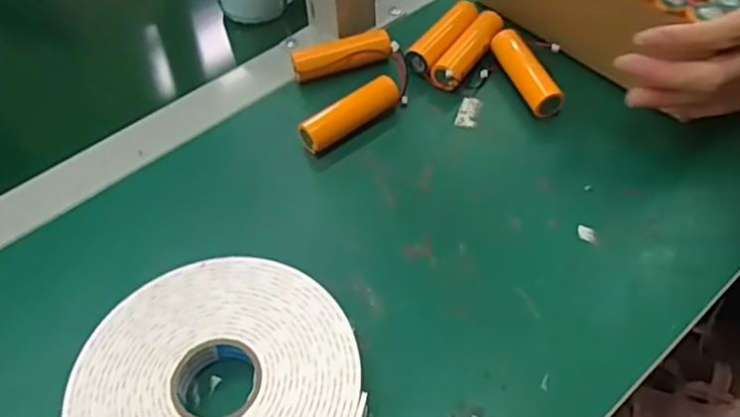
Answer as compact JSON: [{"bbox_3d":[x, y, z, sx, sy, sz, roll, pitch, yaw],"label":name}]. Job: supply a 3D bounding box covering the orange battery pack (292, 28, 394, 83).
[{"bbox_3d":[-0.021,-0.109,0.450,0.072,0.023,0.021,-13,53,-8],"label":"orange battery pack"}]

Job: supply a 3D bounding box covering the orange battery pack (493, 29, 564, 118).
[{"bbox_3d":[0.109,-0.094,0.434,0.022,0.022,0.075,-15,53,-10],"label":"orange battery pack"}]

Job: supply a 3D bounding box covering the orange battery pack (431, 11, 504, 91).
[{"bbox_3d":[0.069,-0.111,0.447,0.021,0.024,0.077,29,58,22],"label":"orange battery pack"}]

